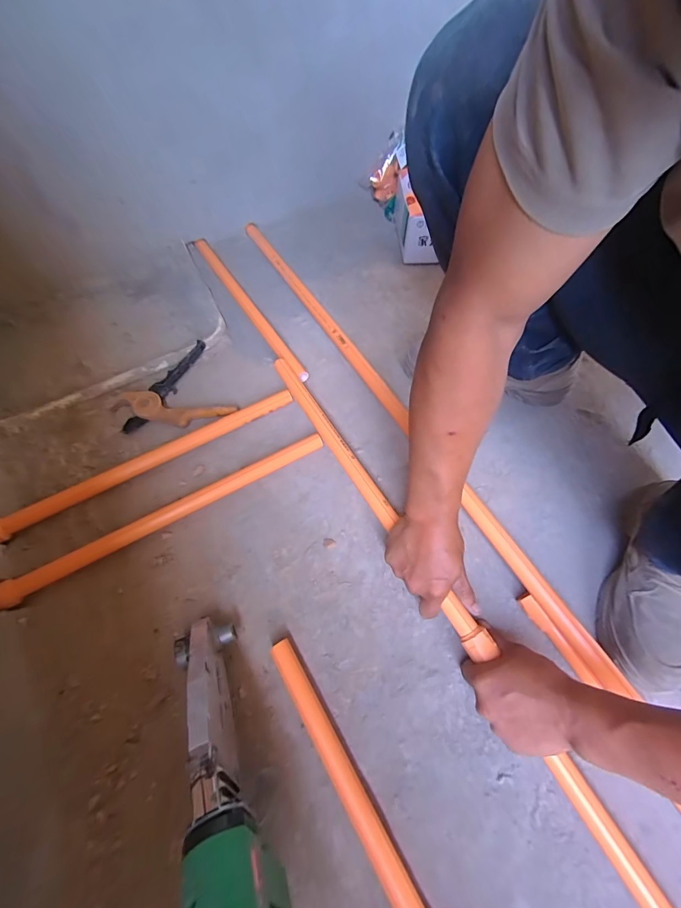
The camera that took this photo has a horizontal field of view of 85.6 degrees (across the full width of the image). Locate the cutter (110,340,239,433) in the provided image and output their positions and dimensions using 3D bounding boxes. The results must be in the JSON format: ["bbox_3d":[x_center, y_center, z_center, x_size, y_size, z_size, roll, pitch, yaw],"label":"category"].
[{"bbox_3d":[-0.290,-0.096,0.630,0.179,0.031,0.152,-29,66,-15],"label":"cutter"}]

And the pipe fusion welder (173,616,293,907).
[{"bbox_3d":[-0.094,0.303,0.304,0.058,0.082,0.364,-23,35,-13],"label":"pipe fusion welder"}]

